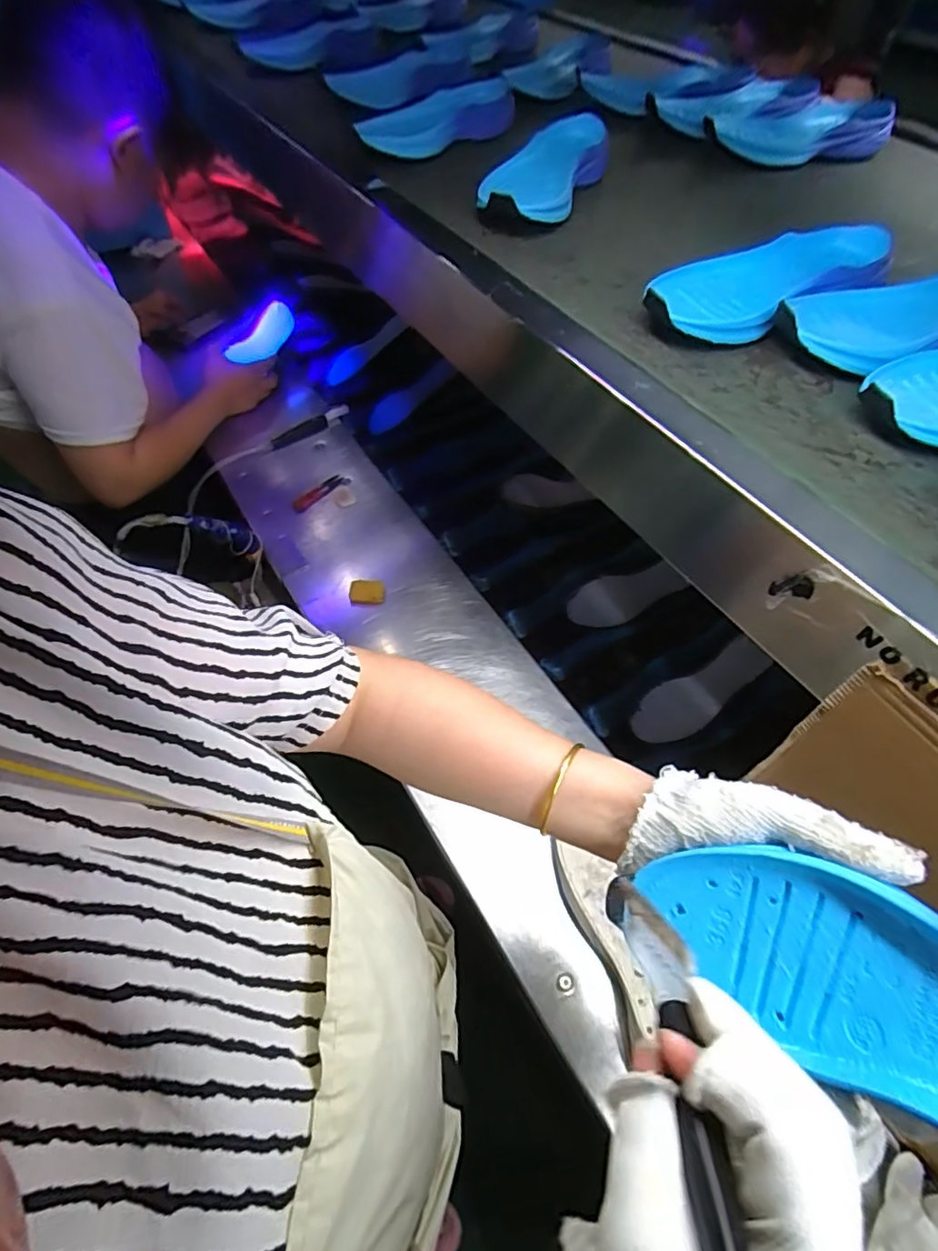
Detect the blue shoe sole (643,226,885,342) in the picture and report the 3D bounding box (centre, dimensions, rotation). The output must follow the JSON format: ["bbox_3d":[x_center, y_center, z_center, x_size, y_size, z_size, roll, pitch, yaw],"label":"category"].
[{"bbox_3d":[0.252,-0.296,0.483,0.246,0.045,0.097,-21,59,-20],"label":"blue shoe sole"}]

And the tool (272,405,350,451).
[{"bbox_3d":[-0.287,-0.366,1.040,0.166,0.025,0.034,-36,65,-27],"label":"tool"}]

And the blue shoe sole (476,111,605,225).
[{"bbox_3d":[0.083,-0.494,0.608,0.093,0.040,0.240,24,55,11],"label":"blue shoe sole"}]

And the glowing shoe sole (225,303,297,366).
[{"bbox_3d":[-0.394,-0.553,1.083,0.056,0.042,0.167,29,72,16],"label":"glowing shoe sole"}]

